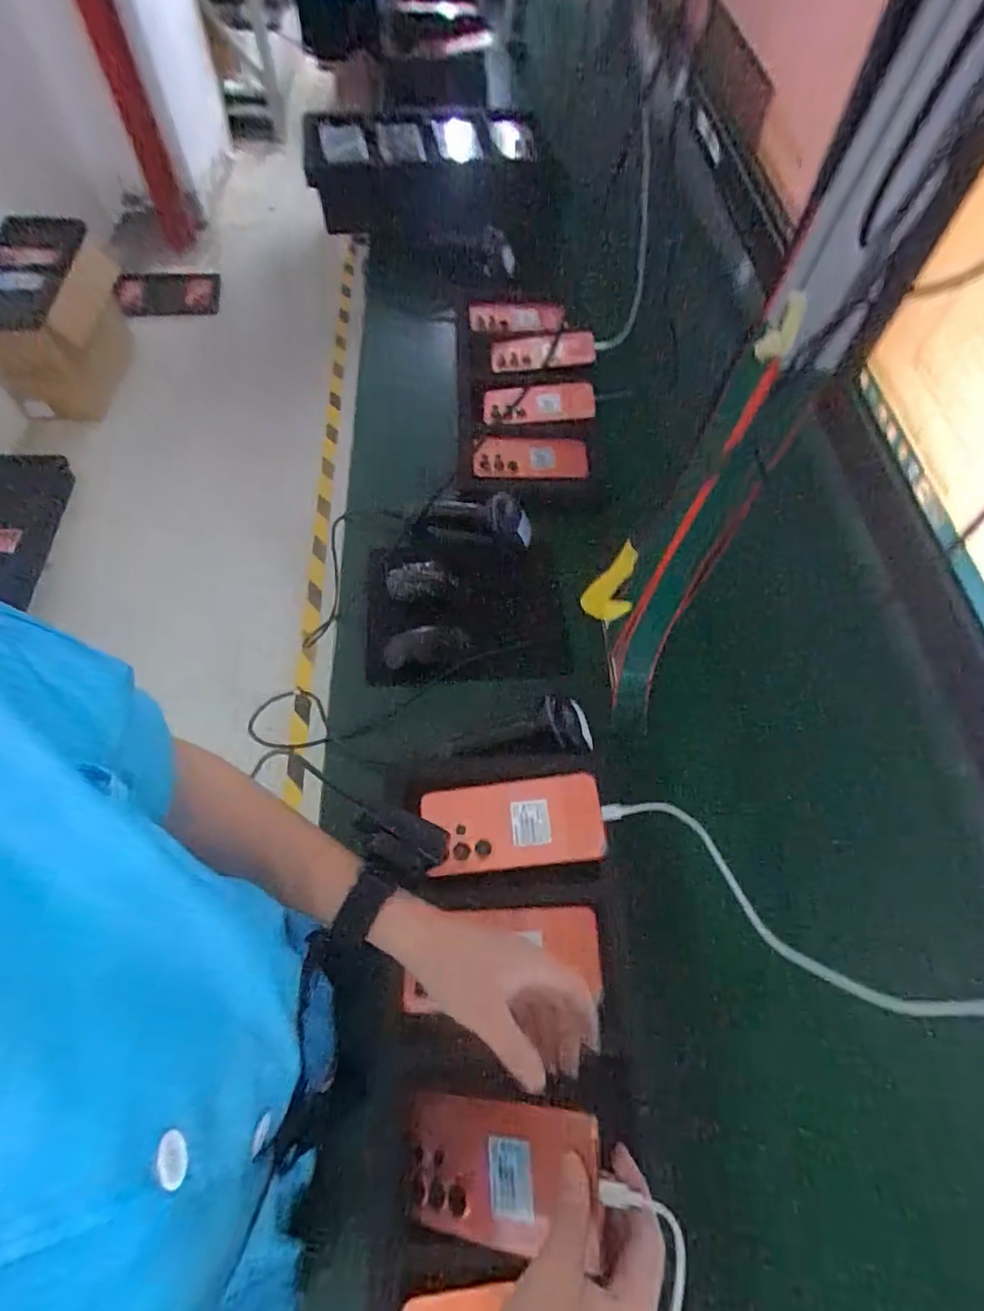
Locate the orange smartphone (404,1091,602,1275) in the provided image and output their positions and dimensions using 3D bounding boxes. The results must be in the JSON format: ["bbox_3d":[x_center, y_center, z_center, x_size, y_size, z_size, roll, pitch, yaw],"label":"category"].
[{"bbox_3d":[0.004,0.354,0.392,0.163,0.016,0.078,-24,53,34],"label":"orange smartphone"}]

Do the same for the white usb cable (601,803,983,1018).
[{"bbox_3d":[0.202,0.169,0.422,0.058,0.042,0.311,-33,28,-19],"label":"white usb cable"}]

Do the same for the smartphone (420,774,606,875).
[{"bbox_3d":[0.020,0.158,0.538,0.162,0.008,0.079,-7,64,2],"label":"smartphone"}]

